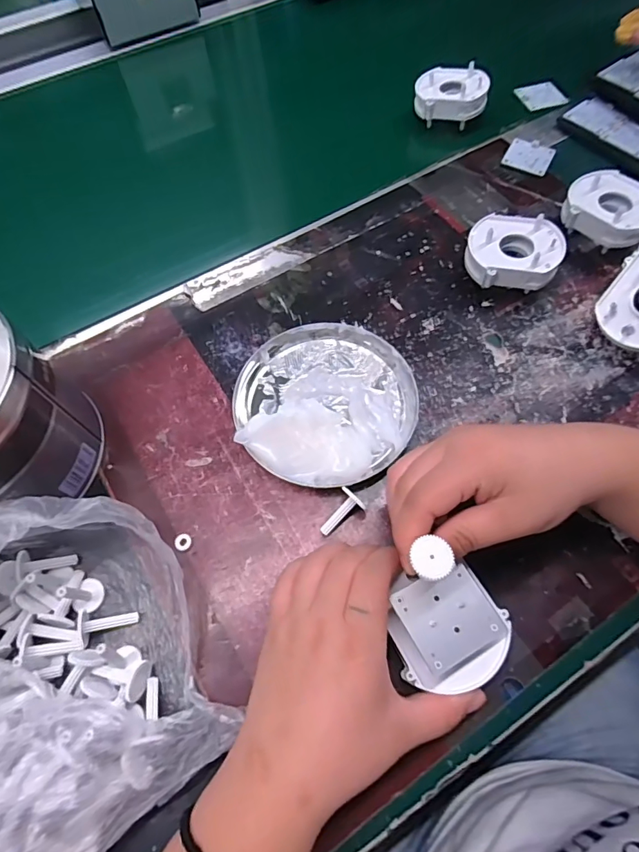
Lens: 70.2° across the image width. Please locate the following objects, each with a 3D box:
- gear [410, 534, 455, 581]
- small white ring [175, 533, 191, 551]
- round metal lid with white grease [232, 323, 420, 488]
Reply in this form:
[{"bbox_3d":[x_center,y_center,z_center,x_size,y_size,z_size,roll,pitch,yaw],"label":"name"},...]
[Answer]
[{"bbox_3d":[0.052,0.062,0.210,0.019,0.004,0.018,-1,64,2],"label":"gear"},{"bbox_3d":[-0.088,0.075,0.292,0.010,0.004,0.011,-17,65,-6],"label":"small white ring"},{"bbox_3d":[0.003,-0.022,0.323,0.129,0.027,0.125,-1,64,2],"label":"round metal lid with white grease"}]

